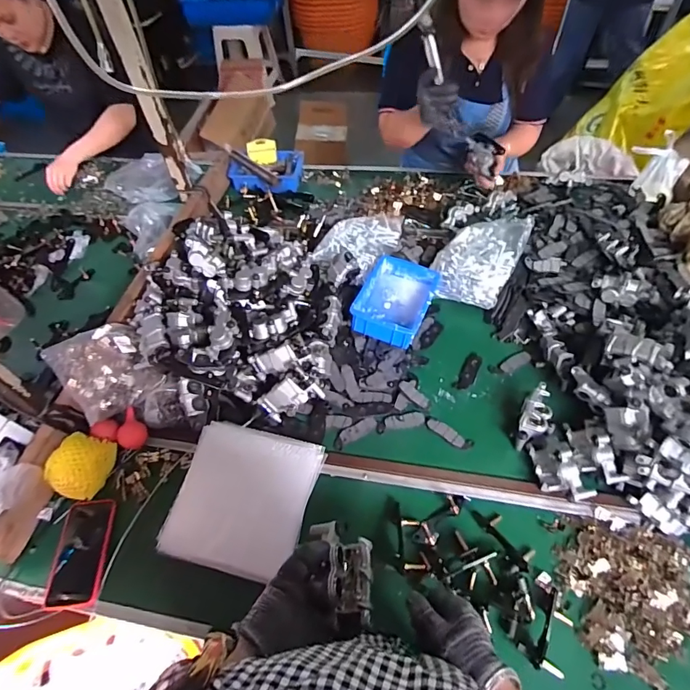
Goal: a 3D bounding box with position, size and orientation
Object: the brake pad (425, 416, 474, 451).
[{"bbox_3d":[0.187,0.161,0.795,0.092,0.006,0.029,30,63,23],"label":"brake pad"}]

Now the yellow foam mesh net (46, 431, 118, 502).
[{"bbox_3d":[-0.462,0.208,0.756,0.077,0.075,0.101,8,56,11],"label":"yellow foam mesh net"}]

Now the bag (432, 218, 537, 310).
[{"bbox_3d":[0.297,-0.203,0.972,0.167,0.075,0.231,26,61,21],"label":"bag"}]

